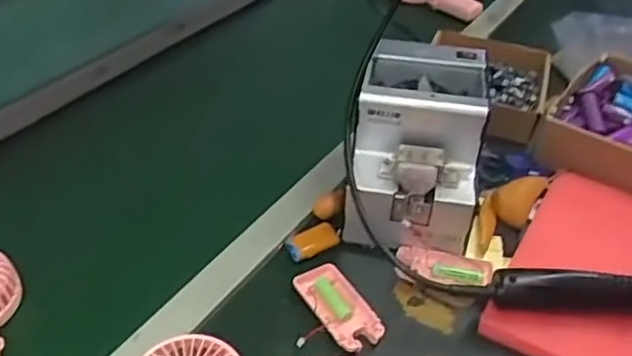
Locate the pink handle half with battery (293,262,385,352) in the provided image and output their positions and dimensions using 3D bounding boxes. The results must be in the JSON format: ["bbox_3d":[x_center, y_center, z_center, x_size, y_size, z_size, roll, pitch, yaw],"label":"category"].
[{"bbox_3d":[0.020,0.120,0.592,0.048,0.017,0.099,-21,44,-24],"label":"pink handle half with battery"}]

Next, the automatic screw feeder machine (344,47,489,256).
[{"bbox_3d":[0.104,-0.024,0.661,0.126,0.163,0.176,8,39,8],"label":"automatic screw feeder machine"}]

